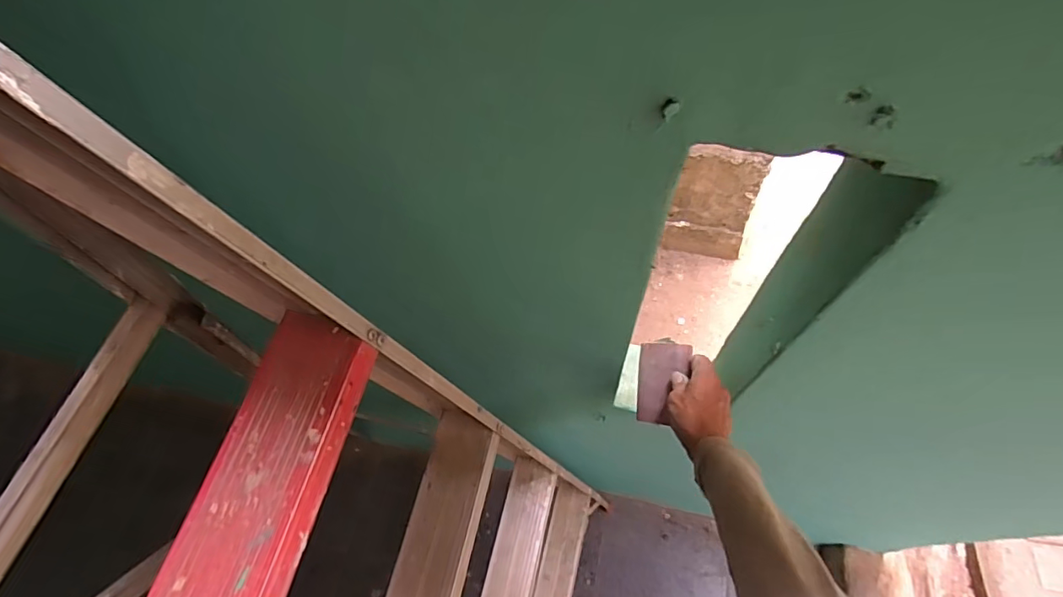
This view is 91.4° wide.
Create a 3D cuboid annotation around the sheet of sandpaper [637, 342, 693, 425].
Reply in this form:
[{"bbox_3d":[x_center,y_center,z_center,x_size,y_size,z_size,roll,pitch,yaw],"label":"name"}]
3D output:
[{"bbox_3d":[0.159,0.104,0.641,0.072,0.004,0.098,-5,68,52],"label":"sheet of sandpaper"}]

